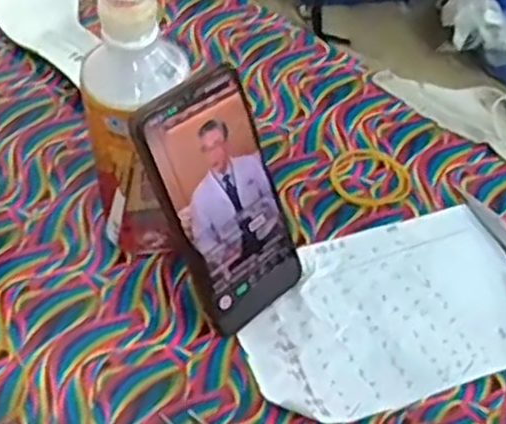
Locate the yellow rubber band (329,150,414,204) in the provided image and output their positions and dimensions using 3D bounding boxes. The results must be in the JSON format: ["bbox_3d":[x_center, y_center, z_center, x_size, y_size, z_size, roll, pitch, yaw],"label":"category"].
[{"bbox_3d":[0.090,-0.027,0.573,0.061,0.004,0.054,30,56,19],"label":"yellow rubber band"}]

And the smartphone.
[{"bbox_3d":[-0.017,-0.005,0.457,0.073,0.161,0.012,-39,36,-29],"label":"smartphone"}]

